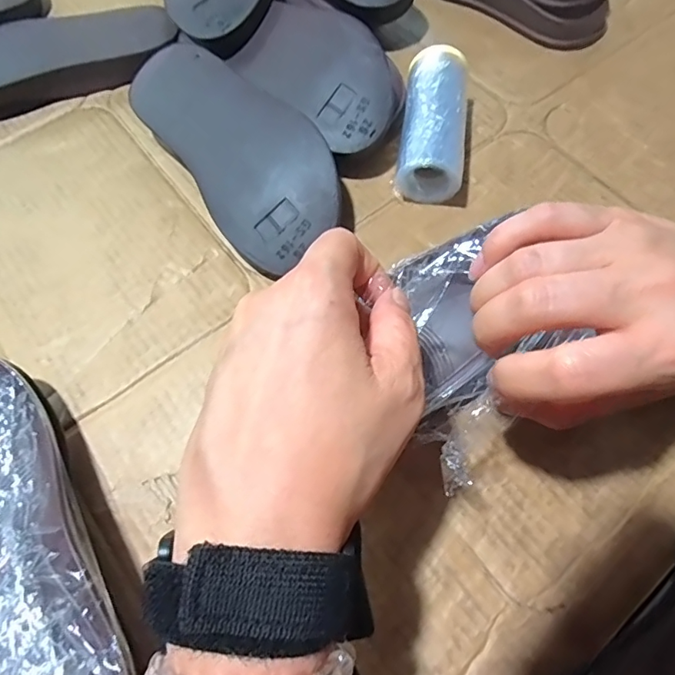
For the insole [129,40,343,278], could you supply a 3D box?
[{"bbox_3d":[-0.064,-0.126,0.328,0.081,0.024,0.191,-39,74,3],"label":"insole"}]

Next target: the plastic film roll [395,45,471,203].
[{"bbox_3d":[0.065,-0.145,0.336,0.041,0.043,0.104,6,65,4],"label":"plastic film roll"}]

